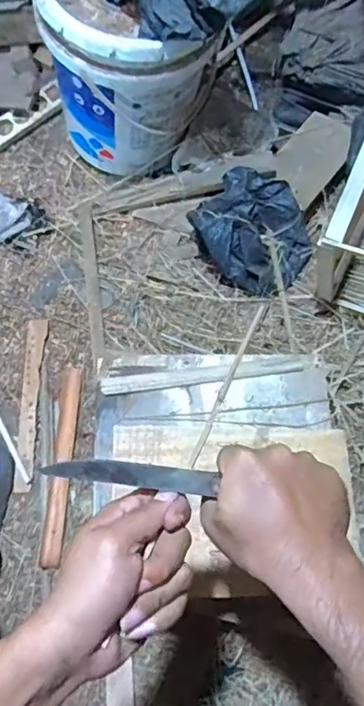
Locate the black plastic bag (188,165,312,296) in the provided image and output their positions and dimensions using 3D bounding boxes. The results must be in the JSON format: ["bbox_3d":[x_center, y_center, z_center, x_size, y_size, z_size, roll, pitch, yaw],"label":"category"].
[{"bbox_3d":[0.132,-0.231,1.014,0.211,0.093,0.211,19,68,11],"label":"black plastic bag"}]

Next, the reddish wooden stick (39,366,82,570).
[{"bbox_3d":[-0.196,0.180,0.908,0.035,0.023,0.322,1,65,3],"label":"reddish wooden stick"}]

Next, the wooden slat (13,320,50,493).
[{"bbox_3d":[-0.262,0.084,0.954,0.036,0.005,0.301,0,70,0],"label":"wooden slat"}]

